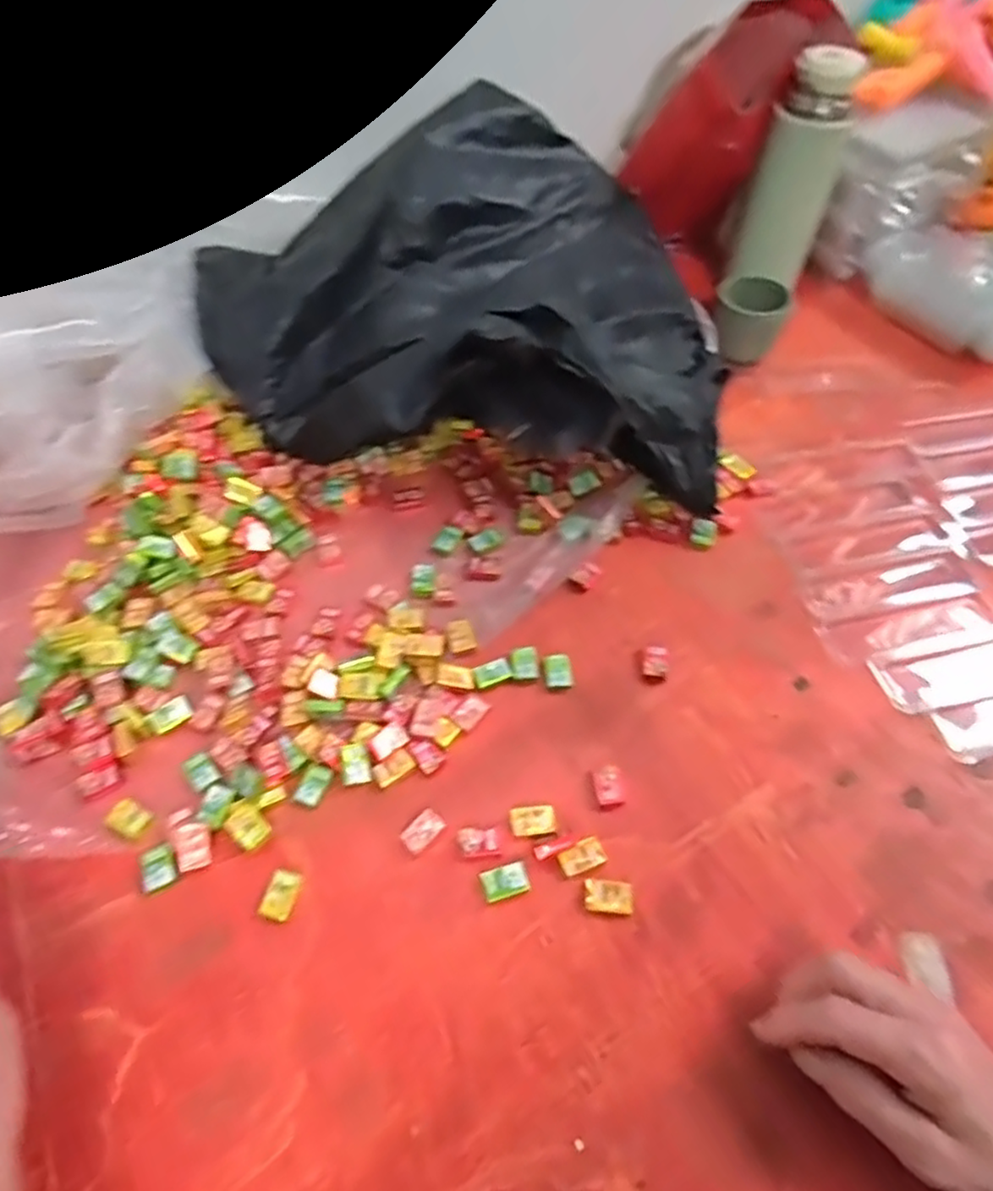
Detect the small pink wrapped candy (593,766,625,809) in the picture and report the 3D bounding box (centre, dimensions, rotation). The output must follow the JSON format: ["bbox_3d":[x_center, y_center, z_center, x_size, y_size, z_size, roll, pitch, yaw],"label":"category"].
[{"bbox_3d":[0.072,0.122,0.432,0.018,0.005,0.025,-6,57,-1],"label":"small pink wrapped candy"}]

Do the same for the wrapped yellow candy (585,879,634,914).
[{"bbox_3d":[0.066,0.176,0.395,0.029,0.006,0.018,5,57,6],"label":"wrapped yellow candy"}]

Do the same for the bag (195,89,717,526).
[{"bbox_3d":[-0.030,-0.256,0.594,0.445,0.165,0.339,3,57,5],"label":"bag"}]

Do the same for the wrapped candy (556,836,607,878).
[{"bbox_3d":[0.051,0.158,0.407,0.027,0.004,0.017,-25,59,-13],"label":"wrapped candy"}]

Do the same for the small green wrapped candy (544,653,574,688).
[{"bbox_3d":[0.044,0.053,0.478,0.019,0.005,0.025,-7,57,-2],"label":"small green wrapped candy"}]

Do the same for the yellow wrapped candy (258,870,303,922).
[{"bbox_3d":[-0.128,0.178,0.401,0.019,0.006,0.026,11,58,9],"label":"yellow wrapped candy"}]

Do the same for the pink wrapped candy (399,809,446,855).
[{"bbox_3d":[-0.046,0.145,0.419,0.018,0.005,0.026,39,66,24],"label":"pink wrapped candy"}]

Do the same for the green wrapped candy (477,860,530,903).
[{"bbox_3d":[0.005,0.169,0.399,0.027,0.004,0.018,-14,57,-7],"label":"green wrapped candy"}]

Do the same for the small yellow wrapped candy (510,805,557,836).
[{"bbox_3d":[0.023,0.139,0.420,0.027,0.004,0.018,-5,57,0],"label":"small yellow wrapped candy"}]

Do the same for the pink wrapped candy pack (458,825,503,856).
[{"bbox_3d":[-0.011,0.149,0.413,0.025,0.004,0.017,-5,57,-1],"label":"pink wrapped candy pack"}]

